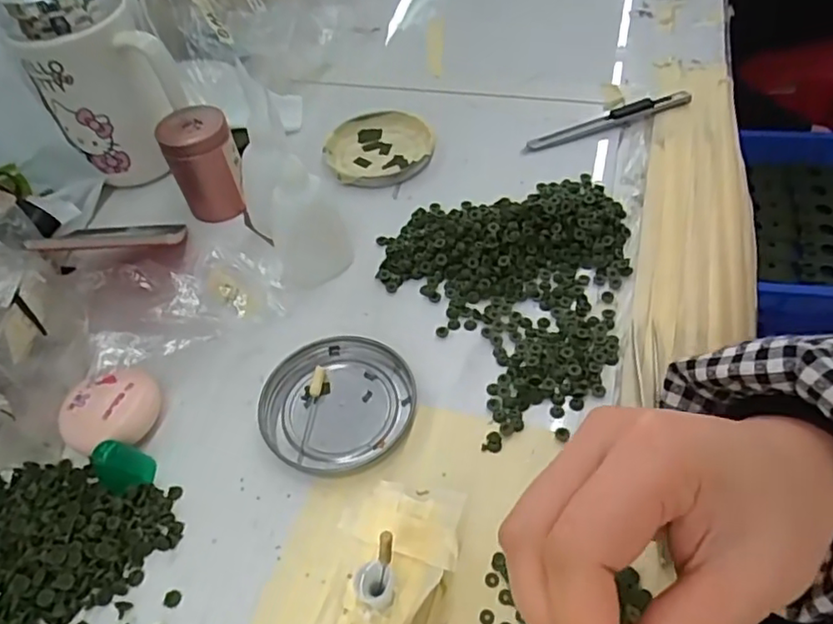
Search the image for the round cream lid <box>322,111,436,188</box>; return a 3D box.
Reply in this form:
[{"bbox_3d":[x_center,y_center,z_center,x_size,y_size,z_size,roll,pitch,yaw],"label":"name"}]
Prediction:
[{"bbox_3d":[-0.028,-0.122,0.462,0.078,0.008,0.078,-3,50,4],"label":"round cream lid"}]

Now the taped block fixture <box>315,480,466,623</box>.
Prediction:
[{"bbox_3d":[-0.011,0.113,0.248,0.046,0.039,0.084,8,52,13],"label":"taped block fixture"}]

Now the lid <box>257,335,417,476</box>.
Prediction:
[{"bbox_3d":[-0.041,0.047,0.326,0.073,0.008,0.079,-3,50,4],"label":"lid"}]

